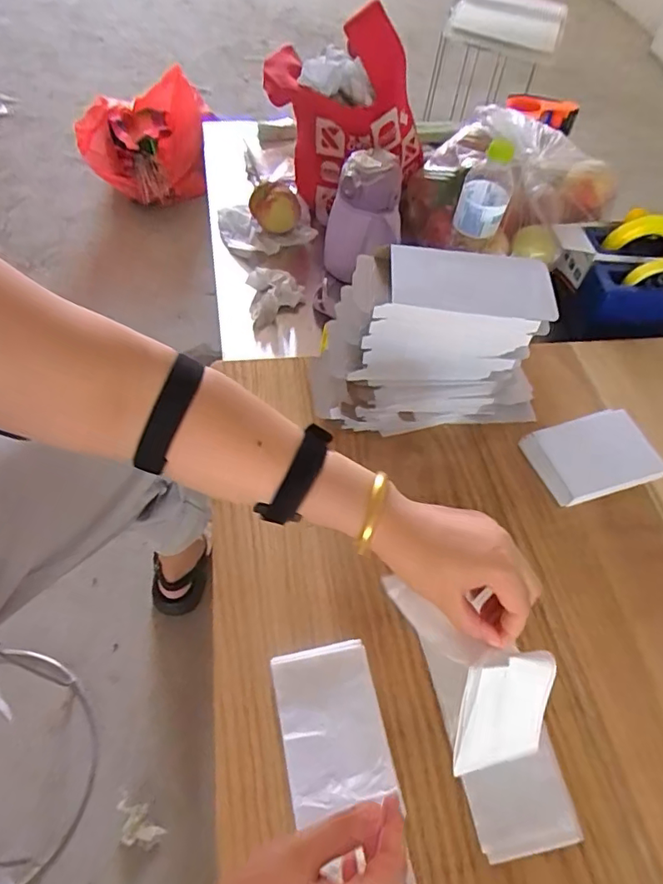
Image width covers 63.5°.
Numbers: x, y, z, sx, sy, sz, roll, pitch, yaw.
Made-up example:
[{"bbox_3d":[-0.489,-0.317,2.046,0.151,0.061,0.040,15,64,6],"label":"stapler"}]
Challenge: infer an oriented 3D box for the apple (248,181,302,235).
[{"bbox_3d":[-0.091,-0.384,0.871,0.082,0.057,0.061,0,56,-5],"label":"apple"}]

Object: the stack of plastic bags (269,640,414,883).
[{"bbox_3d":[0.016,0.292,0.409,0.080,0.008,0.258,-10,61,-11],"label":"stack of plastic bags"}]

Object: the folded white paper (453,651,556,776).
[{"bbox_3d":[0.133,0.211,0.416,0.072,0.109,0.009,-1,19,-7],"label":"folded white paper"}]

